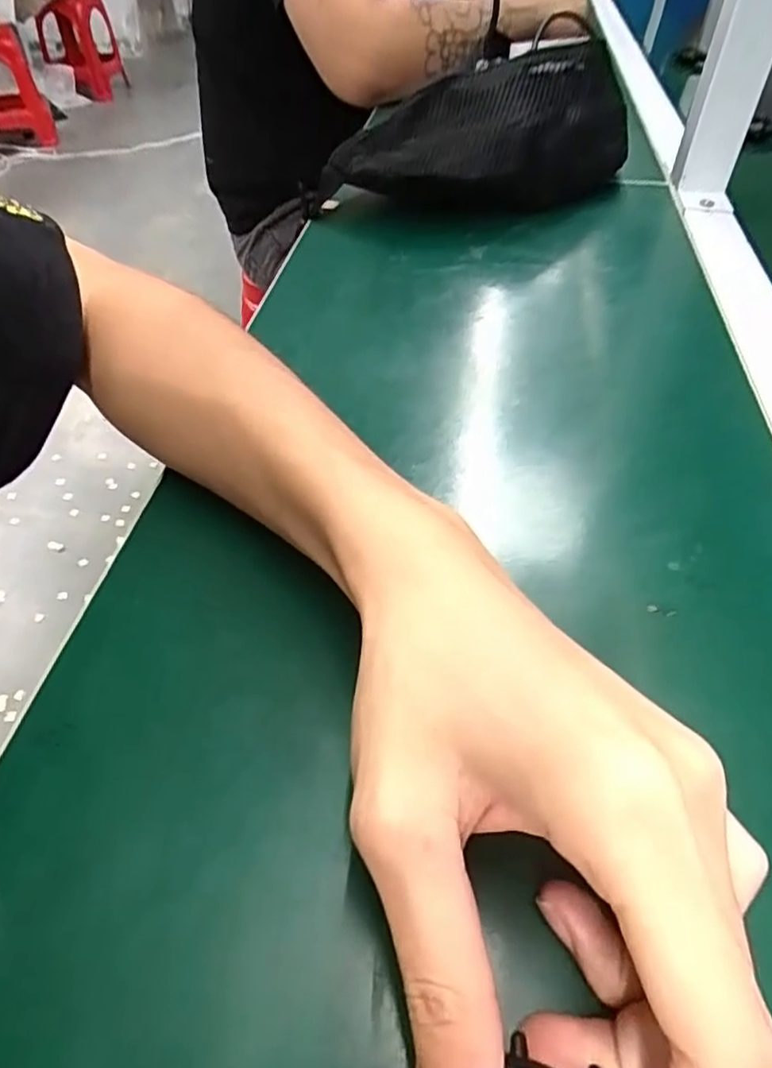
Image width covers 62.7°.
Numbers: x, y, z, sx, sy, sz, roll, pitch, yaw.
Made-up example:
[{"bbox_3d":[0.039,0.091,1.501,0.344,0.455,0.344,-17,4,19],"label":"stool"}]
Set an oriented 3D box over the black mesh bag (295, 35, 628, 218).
[{"bbox_3d":[0.077,-0.311,0.503,0.271,0.085,0.110,-16,49,-15],"label":"black mesh bag"}]

